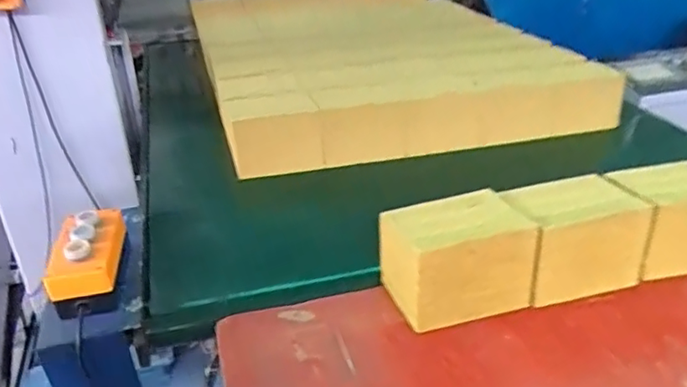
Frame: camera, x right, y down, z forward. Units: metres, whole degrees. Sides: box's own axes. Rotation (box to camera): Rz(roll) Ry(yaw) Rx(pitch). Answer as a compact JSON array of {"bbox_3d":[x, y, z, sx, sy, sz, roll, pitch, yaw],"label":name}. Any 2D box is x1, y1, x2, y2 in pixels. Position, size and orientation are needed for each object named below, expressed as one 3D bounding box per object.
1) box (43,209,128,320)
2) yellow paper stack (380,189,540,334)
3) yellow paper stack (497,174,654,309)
[{"bbox_3d":[-0.326,0.085,0.765,0.079,0.081,0.132,-5,29,-7],"label":"box"},{"bbox_3d":[0.144,0.082,0.760,0.163,0.116,0.128,-9,30,-15],"label":"yellow paper stack"},{"bbox_3d":[0.304,0.053,0.789,0.163,0.125,0.116,-10,30,-17],"label":"yellow paper stack"}]

